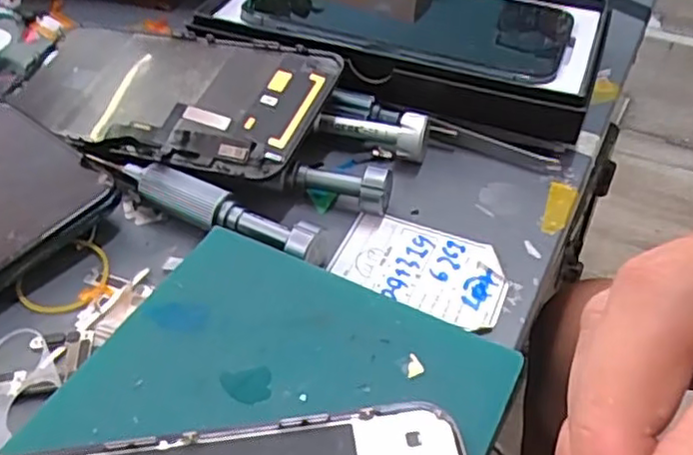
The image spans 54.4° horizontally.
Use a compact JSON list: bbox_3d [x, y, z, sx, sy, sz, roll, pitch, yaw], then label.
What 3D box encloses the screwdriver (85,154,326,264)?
[{"bbox_3d":[-0.053,-0.010,0.243,0.099,0.009,0.012,21,48,21],"label":"screwdriver"}]

